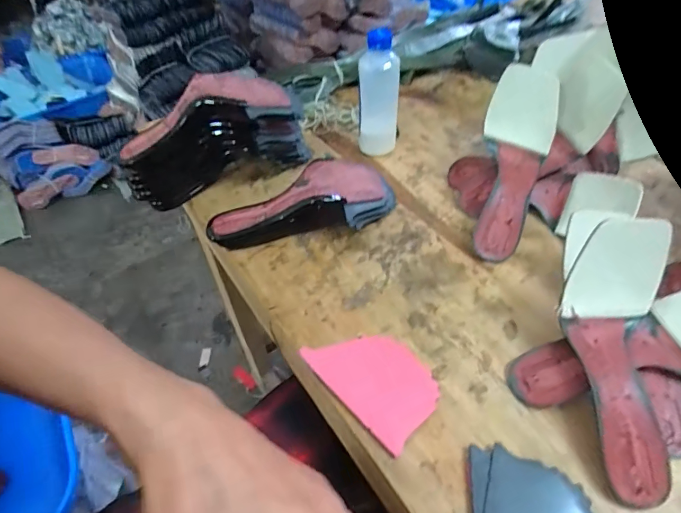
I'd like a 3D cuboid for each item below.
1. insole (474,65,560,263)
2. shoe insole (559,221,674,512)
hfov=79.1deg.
[{"bbox_3d":[0.216,-0.109,0.518,0.080,0.049,0.232,11,88,13],"label":"insole"},{"bbox_3d":[0.250,0.085,0.366,0.087,0.049,0.239,3,75,6],"label":"shoe insole"}]

